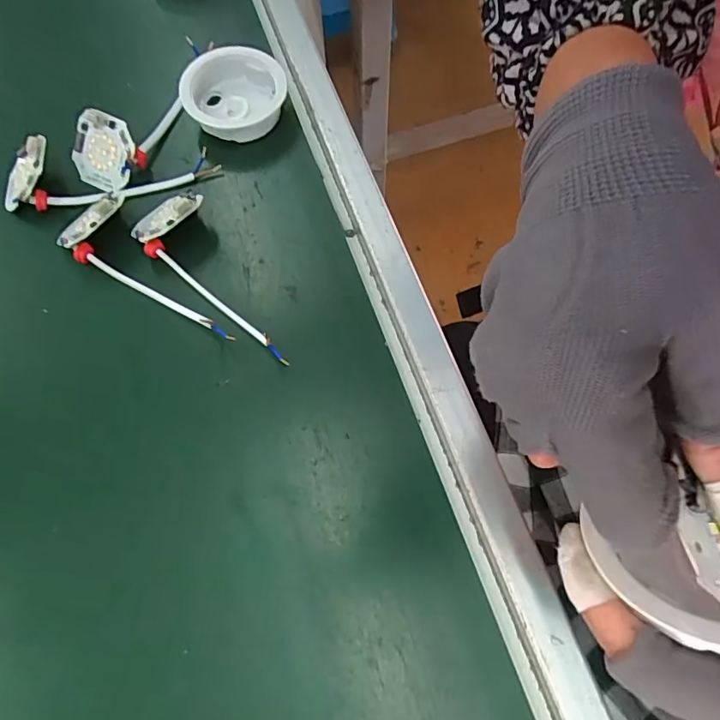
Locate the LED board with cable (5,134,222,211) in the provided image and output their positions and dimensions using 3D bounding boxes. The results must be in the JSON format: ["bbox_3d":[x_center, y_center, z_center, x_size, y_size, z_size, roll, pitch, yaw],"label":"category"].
[{"bbox_3d":[-0.168,-0.126,0.350,0.139,0.028,0.039,-4,69,-2],"label":"LED board with cable"}]

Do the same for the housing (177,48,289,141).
[{"bbox_3d":[-0.088,-0.187,0.372,0.068,0.026,0.059,-20,71,-8],"label":"housing"}]

